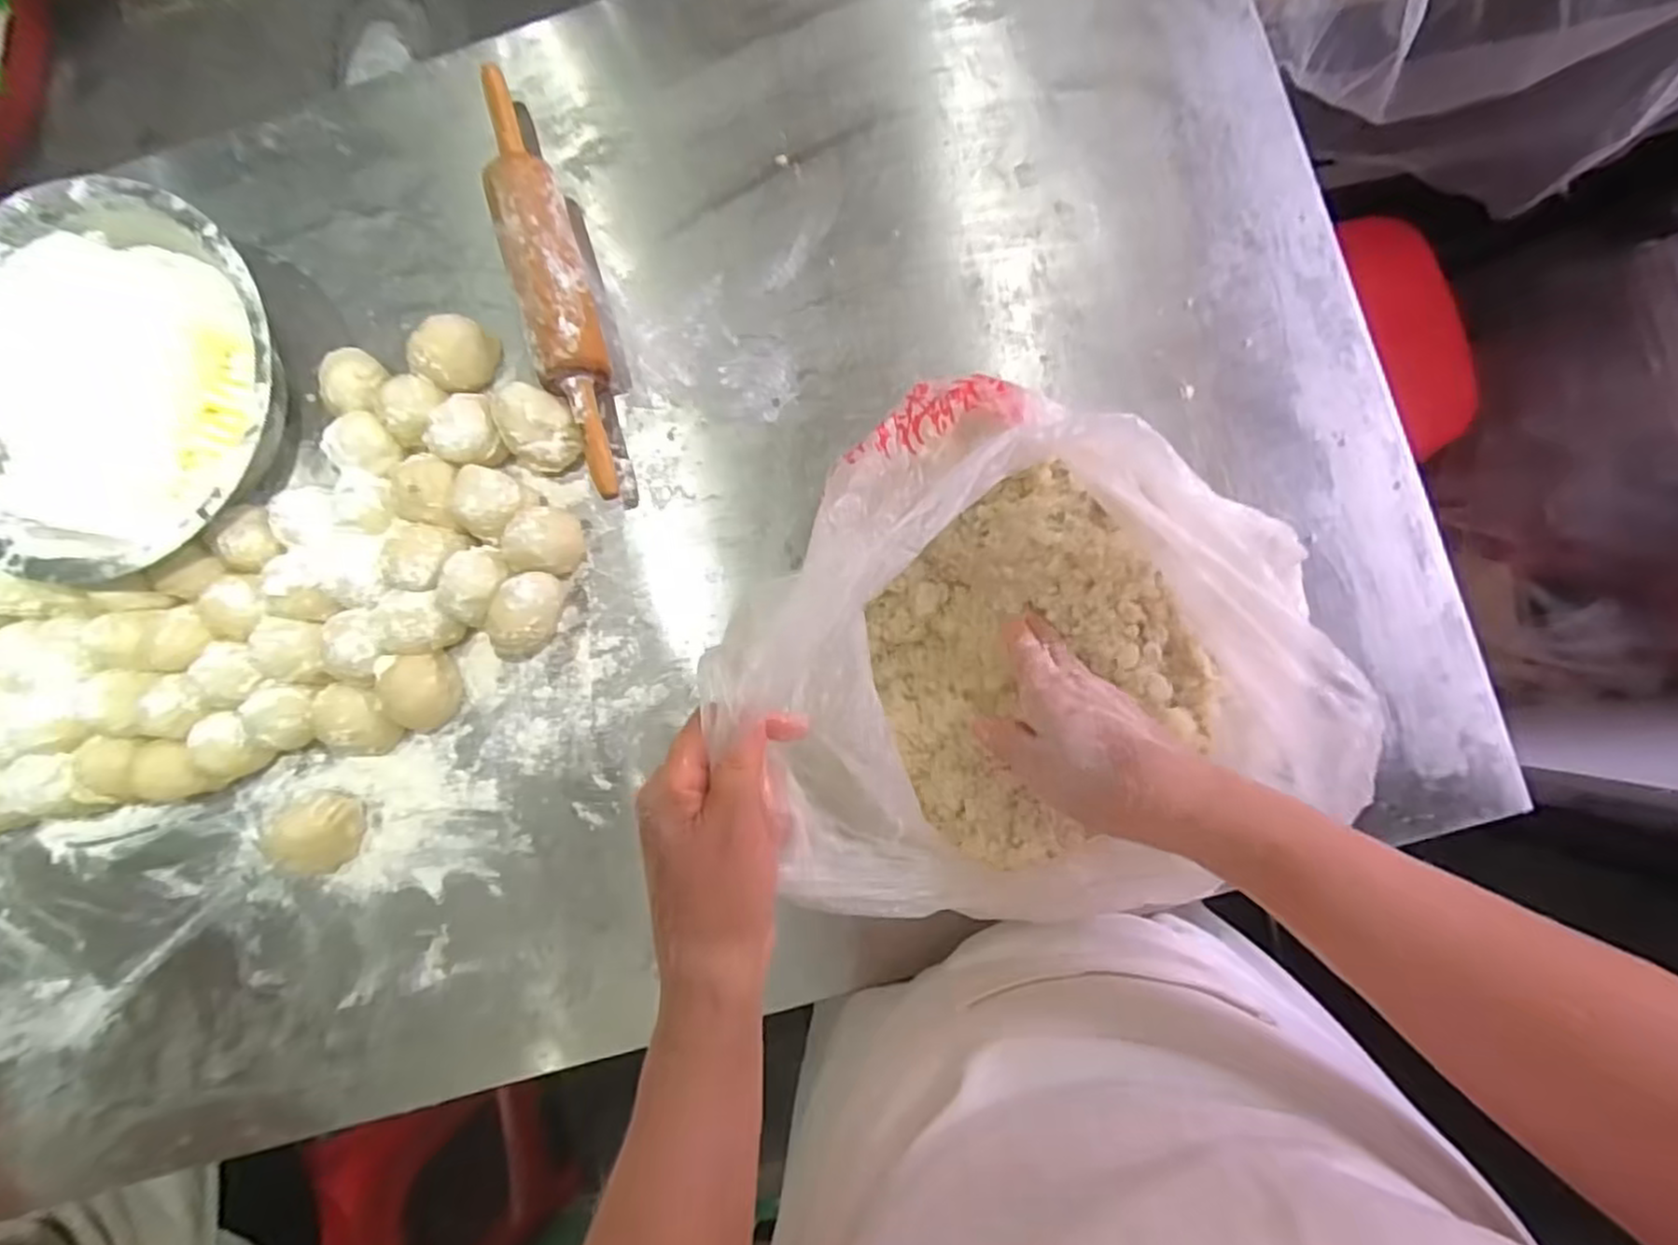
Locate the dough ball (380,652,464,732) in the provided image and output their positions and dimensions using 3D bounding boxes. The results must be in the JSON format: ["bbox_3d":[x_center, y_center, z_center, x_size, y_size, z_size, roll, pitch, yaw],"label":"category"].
[{"bbox_3d":[-0.309,0.052,0.554,0.049,0.047,0.058,-5,87,4],"label":"dough ball"}]

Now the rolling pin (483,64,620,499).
[{"bbox_3d":[-0.213,-0.255,0.558,0.054,0.059,0.333,-19,86,3],"label":"rolling pin"}]

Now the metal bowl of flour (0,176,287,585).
[{"bbox_3d":[-0.530,-0.169,0.565,0.269,0.088,0.270,0,87,4],"label":"metal bowl of flour"}]

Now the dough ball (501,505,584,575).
[{"bbox_3d":[-0.215,-0.058,0.550,0.052,0.057,0.044,2,88,5],"label":"dough ball"}]

